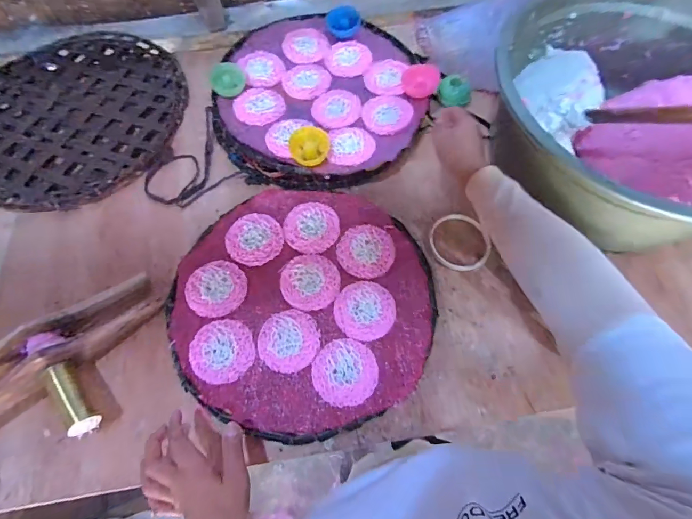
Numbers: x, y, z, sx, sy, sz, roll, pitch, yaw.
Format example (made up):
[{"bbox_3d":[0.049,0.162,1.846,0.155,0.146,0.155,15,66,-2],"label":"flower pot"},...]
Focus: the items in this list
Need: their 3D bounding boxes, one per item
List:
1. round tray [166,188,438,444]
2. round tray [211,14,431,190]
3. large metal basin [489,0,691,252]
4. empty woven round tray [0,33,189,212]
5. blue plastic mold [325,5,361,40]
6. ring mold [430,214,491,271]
[{"bbox_3d":[-0.059,0.053,0.517,0.336,0.013,0.340,-1,65,2],"label":"round tray"},{"bbox_3d":[-0.040,-0.276,0.643,0.335,0.056,0.336,-1,65,2],"label":"round tray"},{"bbox_3d":[0.397,-0.194,0.529,0.377,0.187,0.384,-1,65,2],"label":"large metal basin"},{"bbox_3d":[-0.482,-0.265,0.671,0.381,0.022,0.399,-1,65,2],"label":"empty woven round tray"},{"bbox_3d":[-0.005,-0.427,0.682,0.059,0.028,0.052,-1,65,2],"label":"blue plastic mold"},{"bbox_3d":[0.168,-0.027,0.559,0.090,0.010,0.082,-1,65,2],"label":"ring mold"}]

